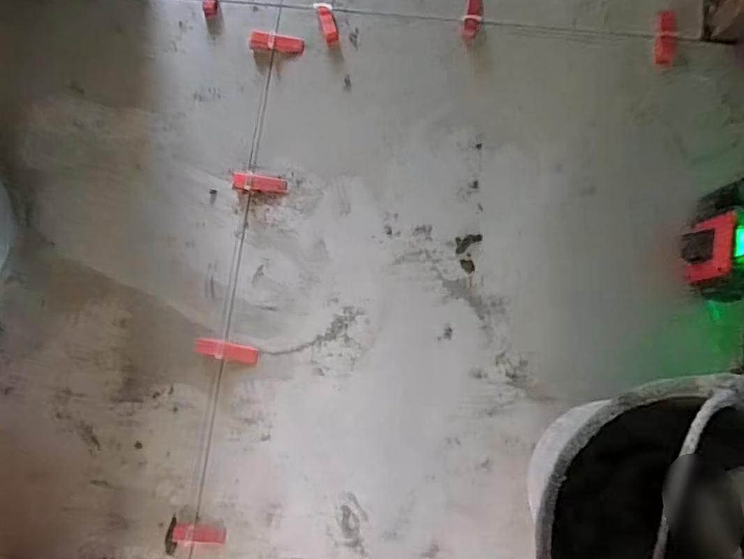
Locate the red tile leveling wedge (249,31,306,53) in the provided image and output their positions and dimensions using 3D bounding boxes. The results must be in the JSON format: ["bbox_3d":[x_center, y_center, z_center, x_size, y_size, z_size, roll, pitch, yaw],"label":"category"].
[{"bbox_3d":[-0.153,-0.379,0.842,0.088,0.010,0.026,10,84,4],"label":"red tile leveling wedge"}]

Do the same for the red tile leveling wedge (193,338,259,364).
[{"bbox_3d":[-0.219,0.107,0.788,0.095,0.015,0.027,9,84,4],"label":"red tile leveling wedge"}]

